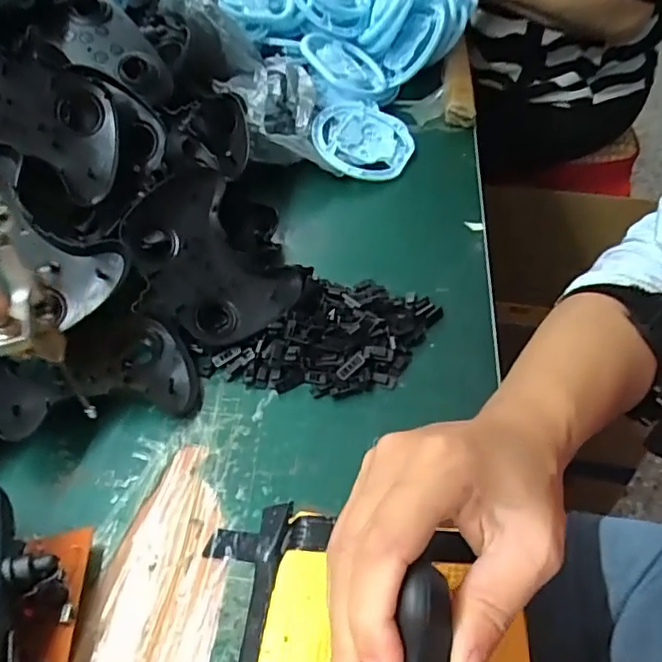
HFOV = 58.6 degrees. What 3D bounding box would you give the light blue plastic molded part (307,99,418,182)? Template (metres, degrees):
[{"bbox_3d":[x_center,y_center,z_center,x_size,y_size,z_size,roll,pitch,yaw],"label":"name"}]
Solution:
[{"bbox_3d":[0.033,-0.192,0.589,0.095,0.008,0.118,34,57,2],"label":"light blue plastic molded part"}]

